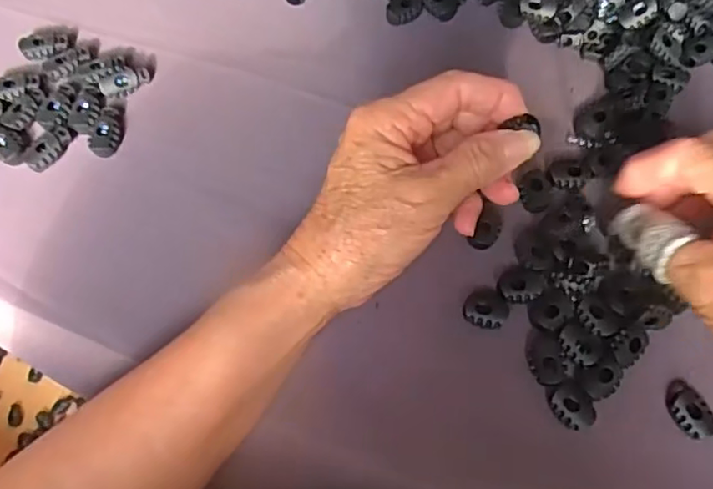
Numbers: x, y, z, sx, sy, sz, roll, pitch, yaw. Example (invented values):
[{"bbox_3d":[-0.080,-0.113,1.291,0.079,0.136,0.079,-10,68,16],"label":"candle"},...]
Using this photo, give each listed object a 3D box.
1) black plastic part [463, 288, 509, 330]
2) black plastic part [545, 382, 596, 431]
[{"bbox_3d":[0.066,0.033,0.315,0.021,0.009,0.020,0,68,0],"label":"black plastic part"},{"bbox_3d":[0.102,0.076,0.295,0.018,0.004,0.023,-30,71,-11],"label":"black plastic part"}]

